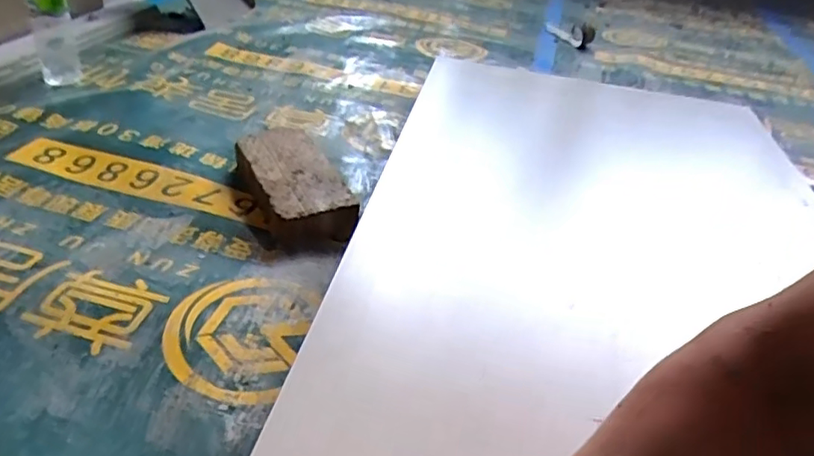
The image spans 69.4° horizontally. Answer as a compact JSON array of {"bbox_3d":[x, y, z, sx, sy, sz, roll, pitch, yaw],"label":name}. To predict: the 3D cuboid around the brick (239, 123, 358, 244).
[{"bbox_3d":[-0.148,-0.061,0.773,0.105,0.045,0.220,-12,40,-25],"label":"brick"}]

